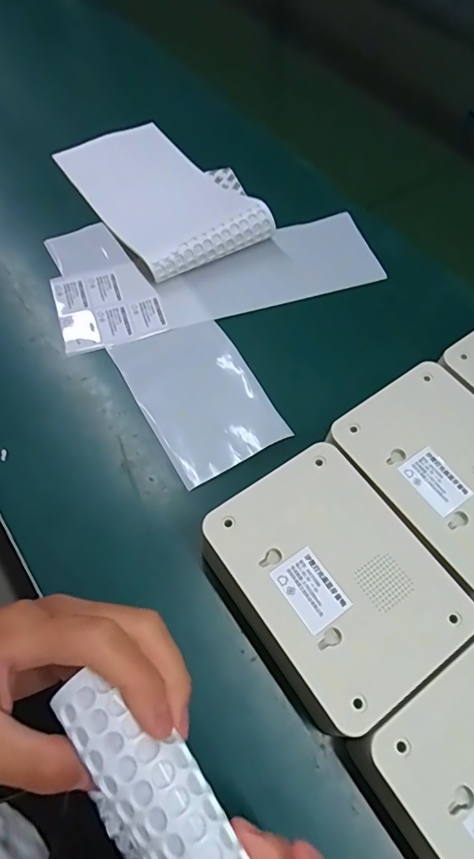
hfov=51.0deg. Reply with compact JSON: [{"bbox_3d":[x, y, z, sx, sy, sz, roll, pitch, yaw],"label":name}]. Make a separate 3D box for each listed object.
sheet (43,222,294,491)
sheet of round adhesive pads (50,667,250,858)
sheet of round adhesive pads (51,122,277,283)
[{"bbox_3d":[-0.069,-0.087,0.434,0.094,0.007,0.292,-29,68,-12],"label":"sheet"},{"bbox_3d":[-0.025,0.145,0.184,0.036,0.021,0.120,-39,70,-20],"label":"sheet of round adhesive pads"},{"bbox_3d":[-0.072,-0.252,0.510,0.151,0.036,0.233,-29,66,-15],"label":"sheet of round adhesive pads"}]

